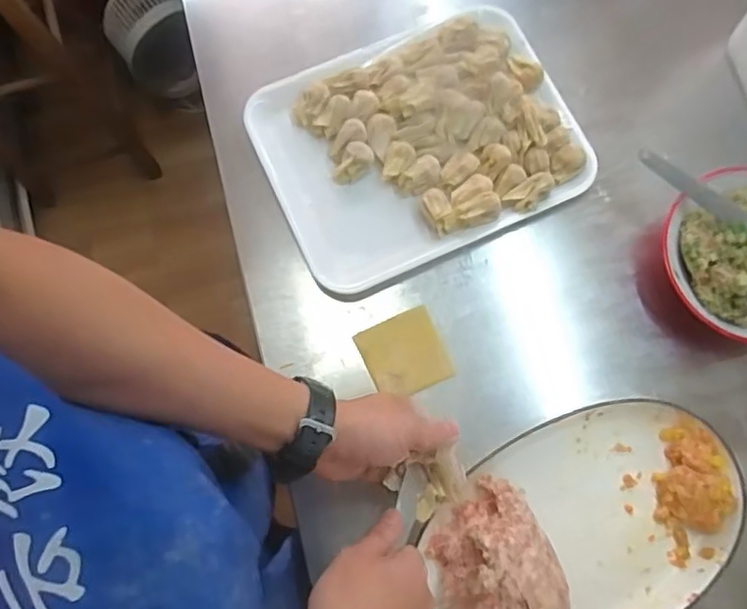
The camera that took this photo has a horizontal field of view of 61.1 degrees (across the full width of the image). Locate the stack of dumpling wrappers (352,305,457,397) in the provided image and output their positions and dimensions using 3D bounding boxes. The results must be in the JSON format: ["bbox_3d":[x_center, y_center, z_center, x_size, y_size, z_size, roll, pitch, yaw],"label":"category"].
[{"bbox_3d":[0.030,0.050,0.630,0.078,0.010,0.078,-22,77,-5],"label":"stack of dumpling wrappers"}]

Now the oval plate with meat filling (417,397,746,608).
[{"bbox_3d":[0.187,0.202,0.555,0.293,0.070,0.183,-26,78,-6],"label":"oval plate with meat filling"}]

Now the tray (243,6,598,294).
[{"bbox_3d":[0.047,-0.174,0.676,0.319,0.041,0.255,-26,78,-6],"label":"tray"}]

